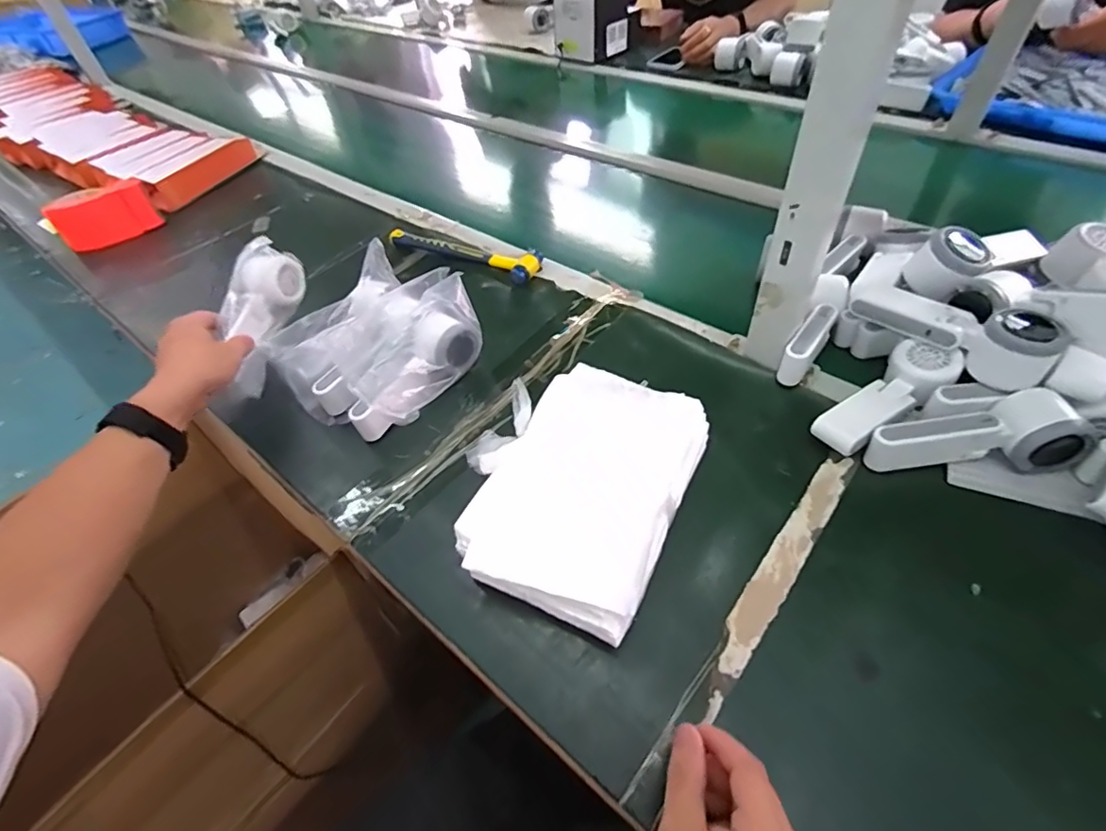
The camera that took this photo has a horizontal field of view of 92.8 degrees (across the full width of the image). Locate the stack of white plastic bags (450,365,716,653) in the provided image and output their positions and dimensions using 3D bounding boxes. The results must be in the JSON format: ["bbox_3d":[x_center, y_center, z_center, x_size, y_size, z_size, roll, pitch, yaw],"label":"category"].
[{"bbox_3d":[0.016,0.056,0.471,0.189,0.057,0.223,18,54,21],"label":"stack of white plastic bags"}]

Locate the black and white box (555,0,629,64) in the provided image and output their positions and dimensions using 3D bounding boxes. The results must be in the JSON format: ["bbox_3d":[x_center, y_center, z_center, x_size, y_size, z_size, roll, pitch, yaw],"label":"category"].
[{"bbox_3d":[0.090,-0.937,1.255,0.122,0.154,0.118,31,59,29],"label":"black and white box"}]

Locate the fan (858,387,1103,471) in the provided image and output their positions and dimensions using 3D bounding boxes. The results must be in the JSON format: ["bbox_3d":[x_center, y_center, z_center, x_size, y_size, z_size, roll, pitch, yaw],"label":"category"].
[{"bbox_3d":[0.365,0.023,0.454,0.163,0.055,0.055,-11,49,-3],"label":"fan"}]

